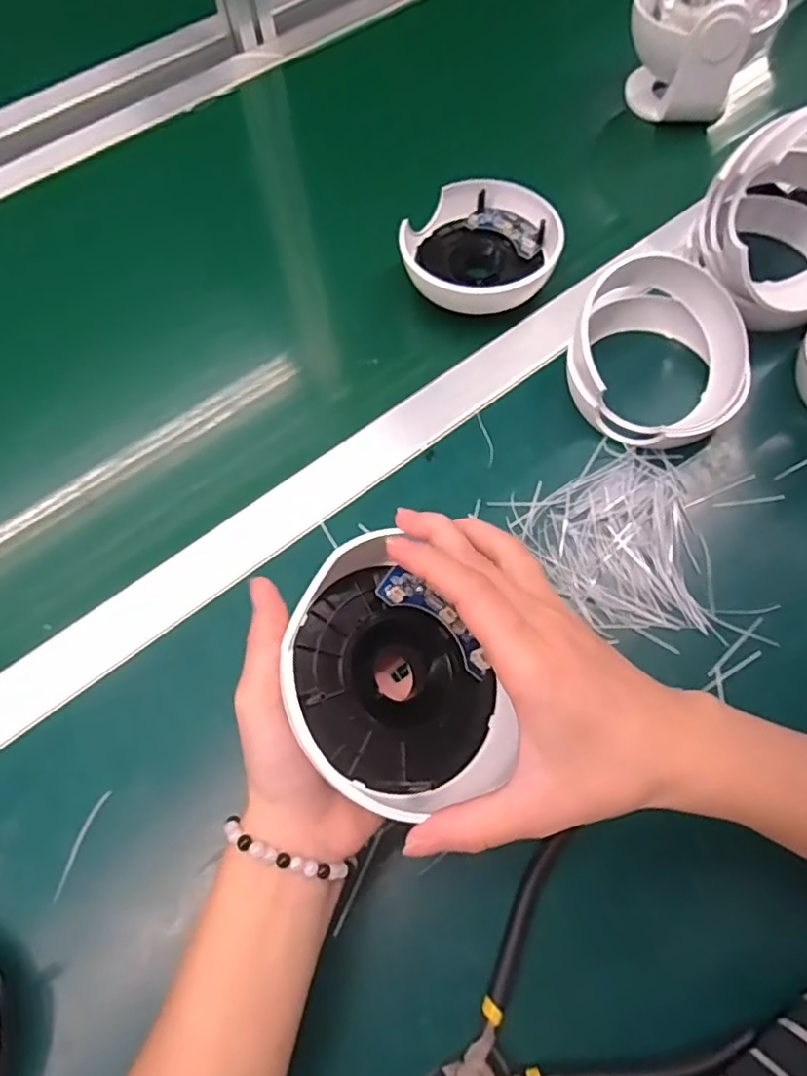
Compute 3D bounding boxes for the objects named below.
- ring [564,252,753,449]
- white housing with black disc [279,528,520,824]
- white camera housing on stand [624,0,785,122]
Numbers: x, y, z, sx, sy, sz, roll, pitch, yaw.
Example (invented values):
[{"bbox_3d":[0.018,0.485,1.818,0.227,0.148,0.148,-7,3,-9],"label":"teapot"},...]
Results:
[{"bbox_3d":[0.170,-0.121,0.397,0.113,0.062,0.111,-1,66,1],"label":"ring"},{"bbox_3d":[-0.010,0.058,0.276,0.095,0.062,0.114,-8,72,-29],"label":"white housing with black disc"},{"bbox_3d":[0.247,-0.428,0.512,0.107,0.103,0.100,19,68,9],"label":"white camera housing on stand"}]

